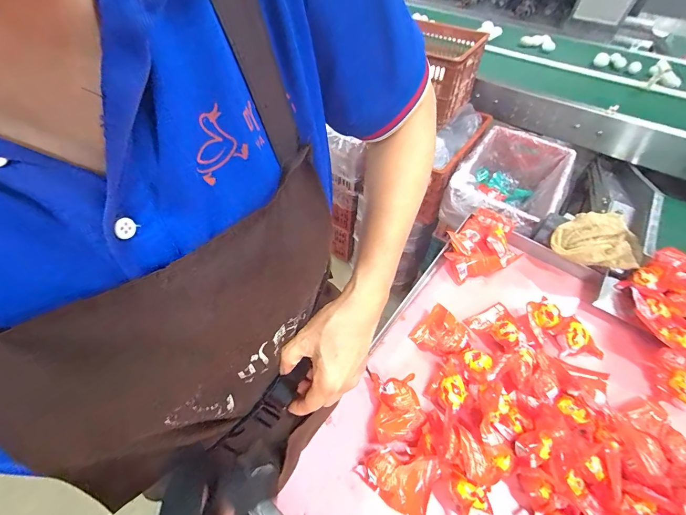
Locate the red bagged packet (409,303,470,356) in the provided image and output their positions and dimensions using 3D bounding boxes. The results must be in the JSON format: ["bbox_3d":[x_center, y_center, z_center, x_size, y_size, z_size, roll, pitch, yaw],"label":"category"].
[{"bbox_3d":[0.199,0.157,0.637,0.088,0.039,0.096,-34,61,-26],"label":"red bagged packet"}]

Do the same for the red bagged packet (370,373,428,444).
[{"bbox_3d":[0.095,0.266,0.552,0.092,0.044,0.107,2,52,-1],"label":"red bagged packet"}]

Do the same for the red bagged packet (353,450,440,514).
[{"bbox_3d":[0.083,0.337,0.487,0.111,0.039,0.078,21,54,14],"label":"red bagged packet"}]

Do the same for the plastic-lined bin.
[{"bbox_3d":[0.582,-0.239,1.141,0.336,0.220,0.493,34,58,22],"label":"plastic-lined bin"}]

